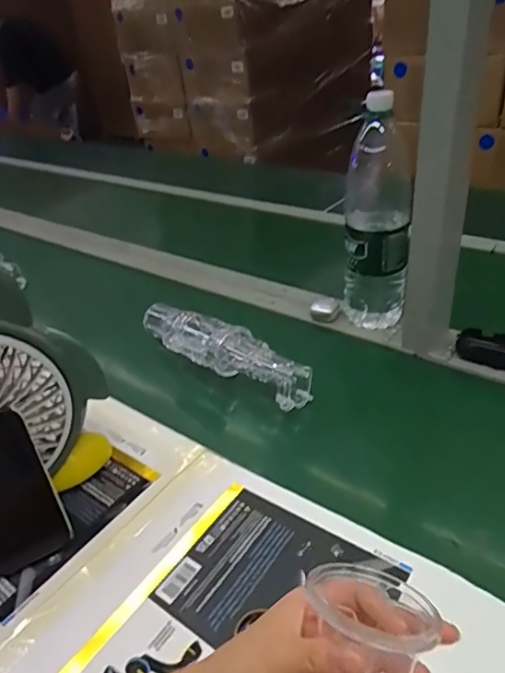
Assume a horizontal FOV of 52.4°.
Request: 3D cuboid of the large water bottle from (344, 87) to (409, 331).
[{"bbox_3d":[0.174,-0.151,0.711,0.086,0.326,0.075,2,36,12],"label":"large water bottle"}]

